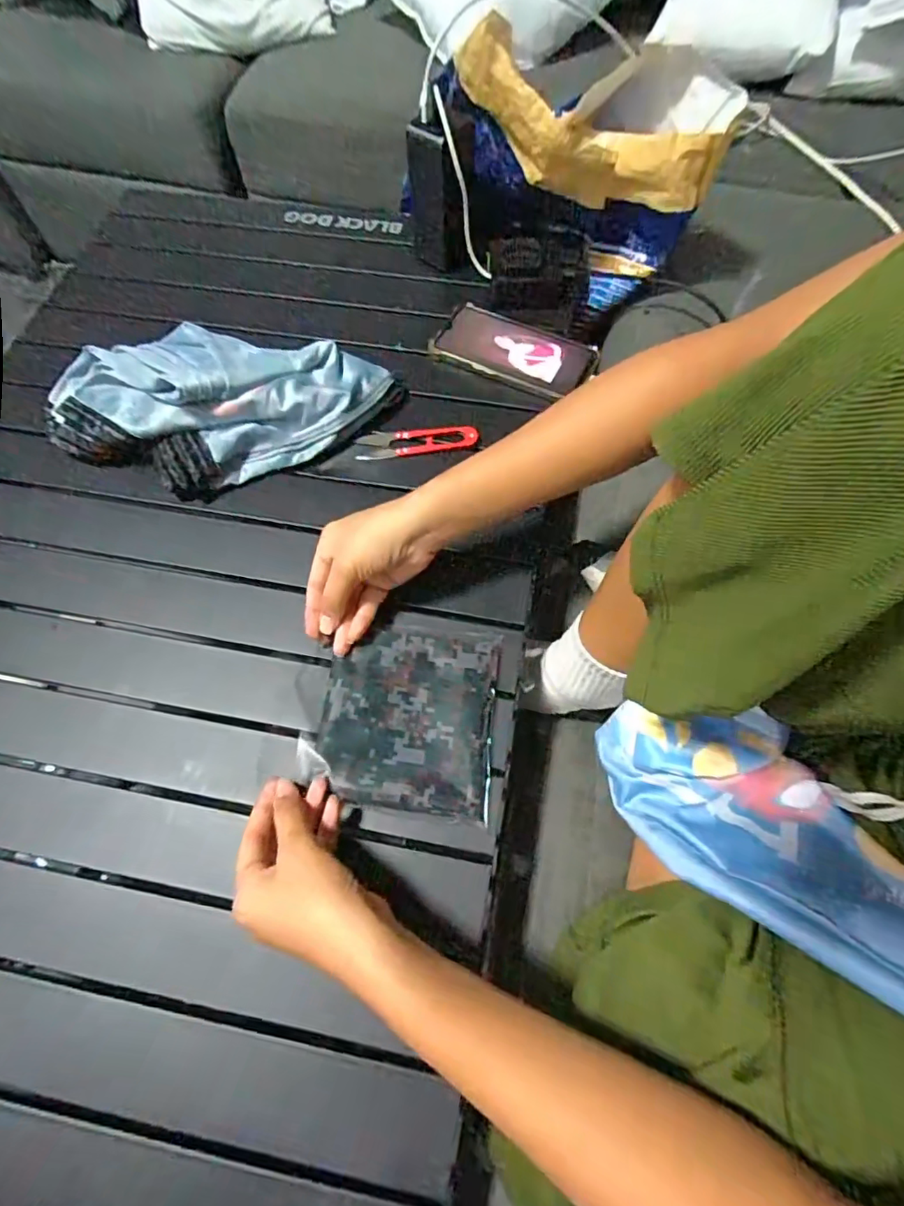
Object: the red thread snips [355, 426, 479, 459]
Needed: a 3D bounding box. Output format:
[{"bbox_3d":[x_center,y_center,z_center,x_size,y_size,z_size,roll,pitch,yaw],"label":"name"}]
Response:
[{"bbox_3d":[-0.034,-0.156,0.514,0.116,0.015,0.032,1,65,0],"label":"red thread snips"}]

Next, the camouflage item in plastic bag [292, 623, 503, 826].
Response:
[{"bbox_3d":[-0.037,0.080,0.395,0.135,0.020,0.139,6,65,3],"label":"camouflage item in plastic bag"}]

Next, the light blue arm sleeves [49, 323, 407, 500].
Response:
[{"bbox_3d":[-0.214,-0.183,0.495,0.315,0.069,0.166,2,65,1],"label":"light blue arm sleeves"}]

